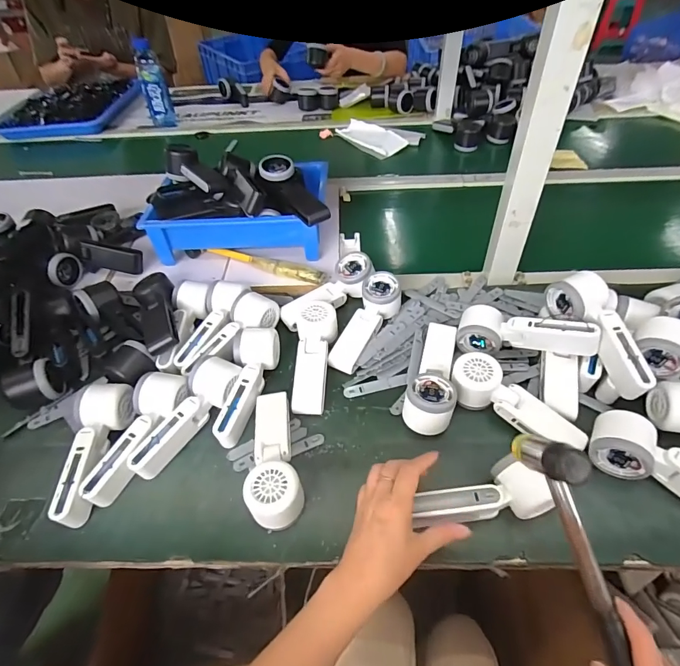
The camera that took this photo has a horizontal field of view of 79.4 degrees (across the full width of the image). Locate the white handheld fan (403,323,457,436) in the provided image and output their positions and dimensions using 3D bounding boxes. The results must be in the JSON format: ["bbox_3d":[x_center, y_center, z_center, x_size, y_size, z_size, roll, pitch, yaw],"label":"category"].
[{"bbox_3d":[0.126,0.048,0.528,0.056,0.045,0.158,13,50,15],"label":"white handheld fan"}]

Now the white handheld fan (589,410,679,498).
[{"bbox_3d":[0.355,0.143,0.434,0.160,0.048,0.061,26,55,24],"label":"white handheld fan"}]

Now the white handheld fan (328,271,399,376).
[{"bbox_3d":[0.038,-0.014,0.606,0.052,0.037,0.165,22,68,22],"label":"white handheld fan"}]

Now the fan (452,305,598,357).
[{"bbox_3d":[0.242,0.003,0.537,0.167,0.050,0.057,6,47,29],"label":"fan"}]

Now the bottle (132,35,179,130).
[{"bbox_3d":[-0.535,-0.706,1.181,0.071,0.214,0.069,-18,50,-12],"label":"bottle"}]

